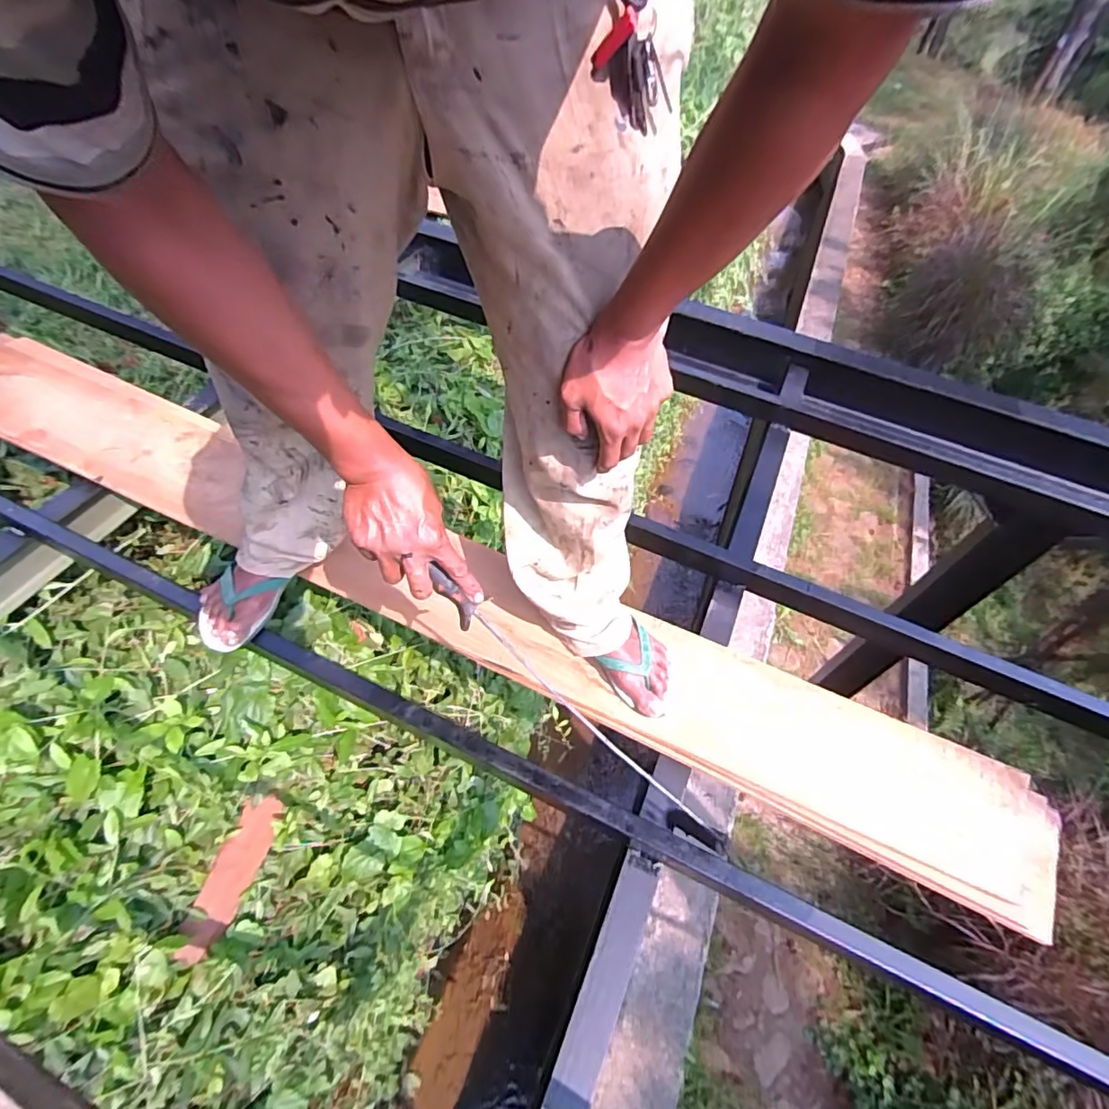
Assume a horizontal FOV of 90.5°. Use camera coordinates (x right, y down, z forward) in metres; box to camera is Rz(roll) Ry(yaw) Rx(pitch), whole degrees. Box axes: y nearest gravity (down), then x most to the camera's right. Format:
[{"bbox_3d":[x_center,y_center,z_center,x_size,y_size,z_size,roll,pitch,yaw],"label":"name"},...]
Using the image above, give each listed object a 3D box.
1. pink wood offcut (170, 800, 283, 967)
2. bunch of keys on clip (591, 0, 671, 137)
[{"bbox_3d":[-0.594,0.593,1.016,0.019,0.088,0.266,-12,52,44],"label":"pink wood offcut"},{"bbox_3d":[0.055,-0.381,0.397,0.056,0.120,0.030,-30,36,-23],"label":"bunch of keys on clip"}]

